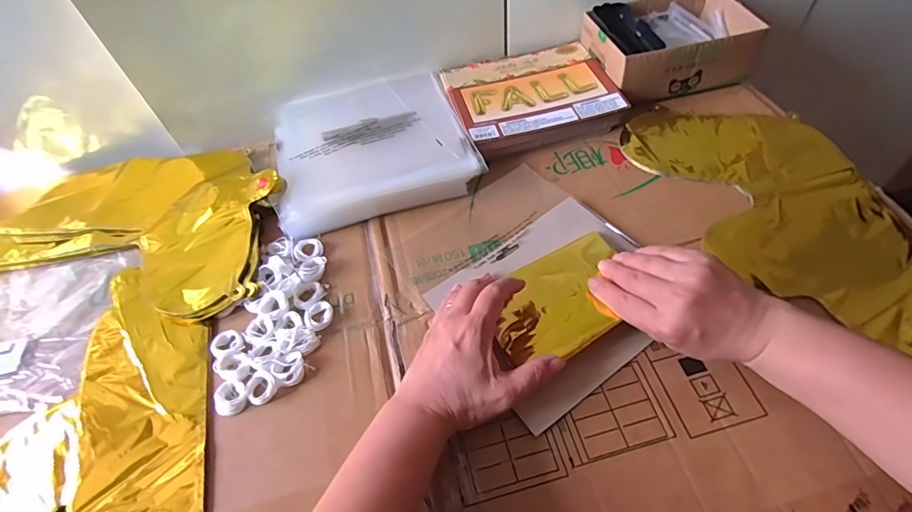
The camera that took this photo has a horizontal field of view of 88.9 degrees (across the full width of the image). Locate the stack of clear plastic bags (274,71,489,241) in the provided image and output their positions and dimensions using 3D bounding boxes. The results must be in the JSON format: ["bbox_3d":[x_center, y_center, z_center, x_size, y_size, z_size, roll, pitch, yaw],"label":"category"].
[{"bbox_3d":[-0.102,-0.137,0.557,0.221,0.026,0.216,-16,57,-6],"label":"stack of clear plastic bags"}]

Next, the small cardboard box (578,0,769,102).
[{"bbox_3d":[0.274,-0.281,0.610,0.185,0.063,0.136,-13,57,-4],"label":"small cardboard box"}]

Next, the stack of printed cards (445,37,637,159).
[{"bbox_3d":[0.093,-0.206,0.587,0.193,0.027,0.178,-18,57,-7],"label":"stack of printed cards"}]

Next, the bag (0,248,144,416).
[{"bbox_3d":[-0.464,0.083,0.461,0.248,0.029,0.186,-8,56,0],"label":"bag"}]

